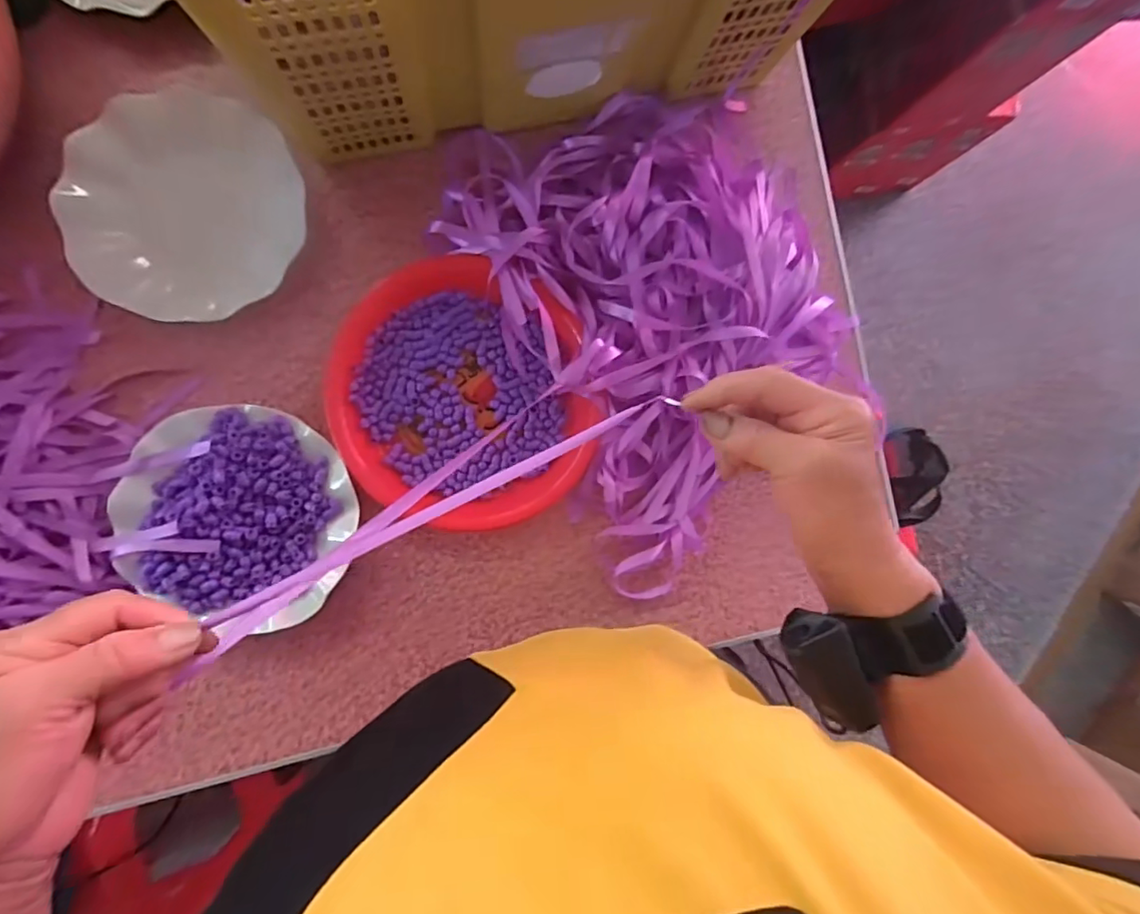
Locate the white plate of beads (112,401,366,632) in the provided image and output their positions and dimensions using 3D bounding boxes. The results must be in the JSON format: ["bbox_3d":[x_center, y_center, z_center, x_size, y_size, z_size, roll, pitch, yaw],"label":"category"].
[{"bbox_3d":[-0.266,0.045,0.453,0.175,0.036,0.162,0,89,-7],"label":"white plate of beads"}]

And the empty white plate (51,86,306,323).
[{"bbox_3d":[-0.317,-0.206,0.456,0.178,0.021,0.181,0,89,-7],"label":"empty white plate"}]

